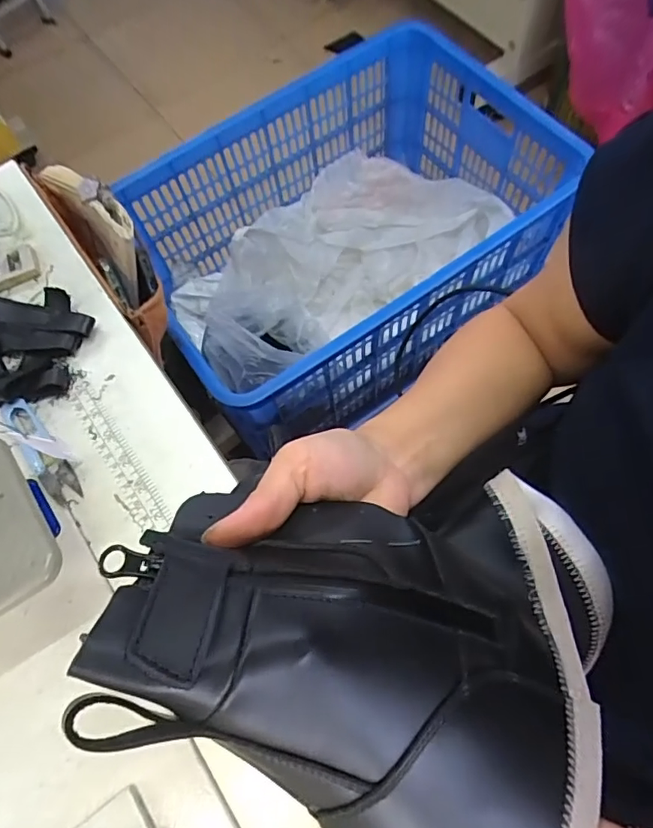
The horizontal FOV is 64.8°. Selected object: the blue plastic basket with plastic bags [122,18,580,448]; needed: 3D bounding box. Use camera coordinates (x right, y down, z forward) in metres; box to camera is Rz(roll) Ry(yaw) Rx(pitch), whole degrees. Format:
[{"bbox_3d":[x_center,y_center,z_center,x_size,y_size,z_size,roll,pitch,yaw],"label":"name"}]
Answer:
[{"bbox_3d":[0.025,-0.266,0.829,0.597,0.315,0.406,-35,70,-9],"label":"blue plastic basket with plastic bags"}]

